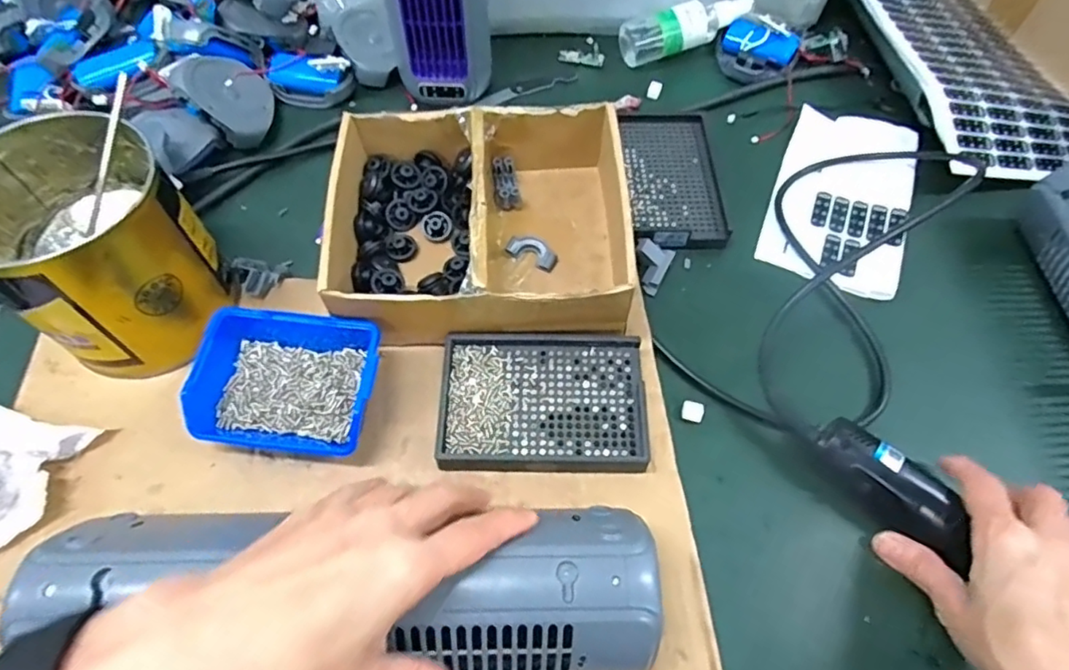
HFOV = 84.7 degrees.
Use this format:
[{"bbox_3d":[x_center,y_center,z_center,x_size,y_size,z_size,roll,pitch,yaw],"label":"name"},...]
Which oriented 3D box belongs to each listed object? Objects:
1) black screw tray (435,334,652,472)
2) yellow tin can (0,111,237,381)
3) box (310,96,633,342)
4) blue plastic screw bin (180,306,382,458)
[{"bbox_3d":[0.006,0.045,0.392,0.133,0.016,0.092,1,62,-2],"label":"black screw tray"},{"bbox_3d":[-0.278,-0.056,0.379,0.123,0.113,0.113,40,67,17],"label":"yellow tin can"},{"bbox_3d":[-0.040,-0.084,0.431,0.202,0.072,0.169,-2,62,-4],"label":"box"},{"bbox_3d":[-0.156,0.031,0.381,0.111,0.042,0.088,8,62,2],"label":"blue plastic screw bin"}]

